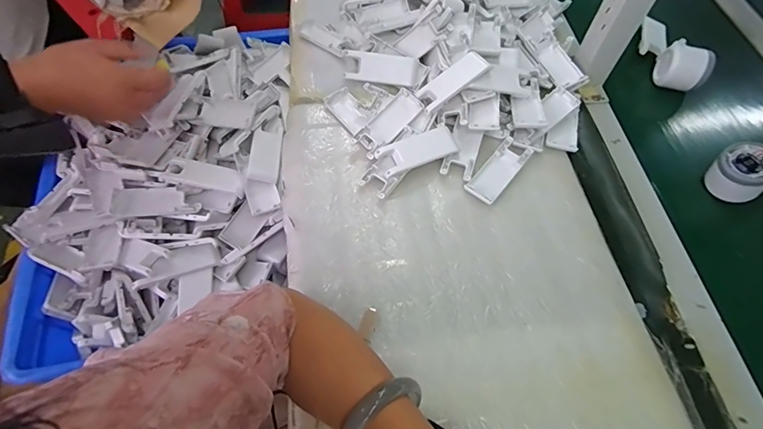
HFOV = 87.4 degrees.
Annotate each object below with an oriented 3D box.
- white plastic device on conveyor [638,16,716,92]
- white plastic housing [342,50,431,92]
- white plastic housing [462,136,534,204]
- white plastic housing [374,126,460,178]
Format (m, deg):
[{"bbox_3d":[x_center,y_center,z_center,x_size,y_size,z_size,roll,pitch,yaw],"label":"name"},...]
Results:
[{"bbox_3d":[0.430,-0.251,0.599,0.054,0.049,0.141,-5,60,-6],"label":"white plastic device on conveyor"},{"bbox_3d":[0.006,-0.203,0.559,0.111,0.016,0.043,9,90,3],"label":"white plastic housing"},{"bbox_3d":[0.148,-0.056,0.499,0.039,0.008,0.102,37,64,17],"label":"white plastic housing"},{"bbox_3d":[0.045,-0.078,0.496,0.099,0.017,0.042,-21,63,-15],"label":"white plastic housing"}]

